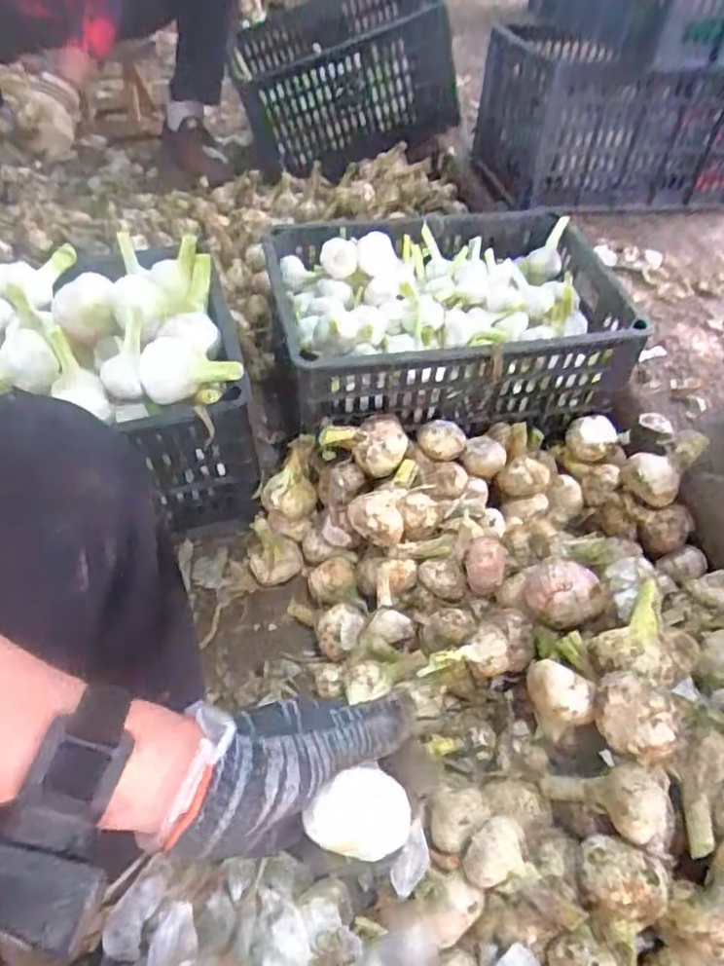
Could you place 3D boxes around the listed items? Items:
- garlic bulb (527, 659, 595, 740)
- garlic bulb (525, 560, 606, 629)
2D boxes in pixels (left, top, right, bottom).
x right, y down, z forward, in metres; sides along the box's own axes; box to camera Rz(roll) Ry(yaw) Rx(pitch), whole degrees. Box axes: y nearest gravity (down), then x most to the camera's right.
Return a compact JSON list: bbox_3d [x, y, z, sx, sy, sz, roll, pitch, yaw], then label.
[{"bbox_3d":[0.171,0.183,0.539,0.045,0.048,0.060,-7,53,-8],"label":"garlic bulb"},{"bbox_3d":[0.191,0.104,0.584,0.069,0.051,0.047,17,54,10],"label":"garlic bulb"}]

